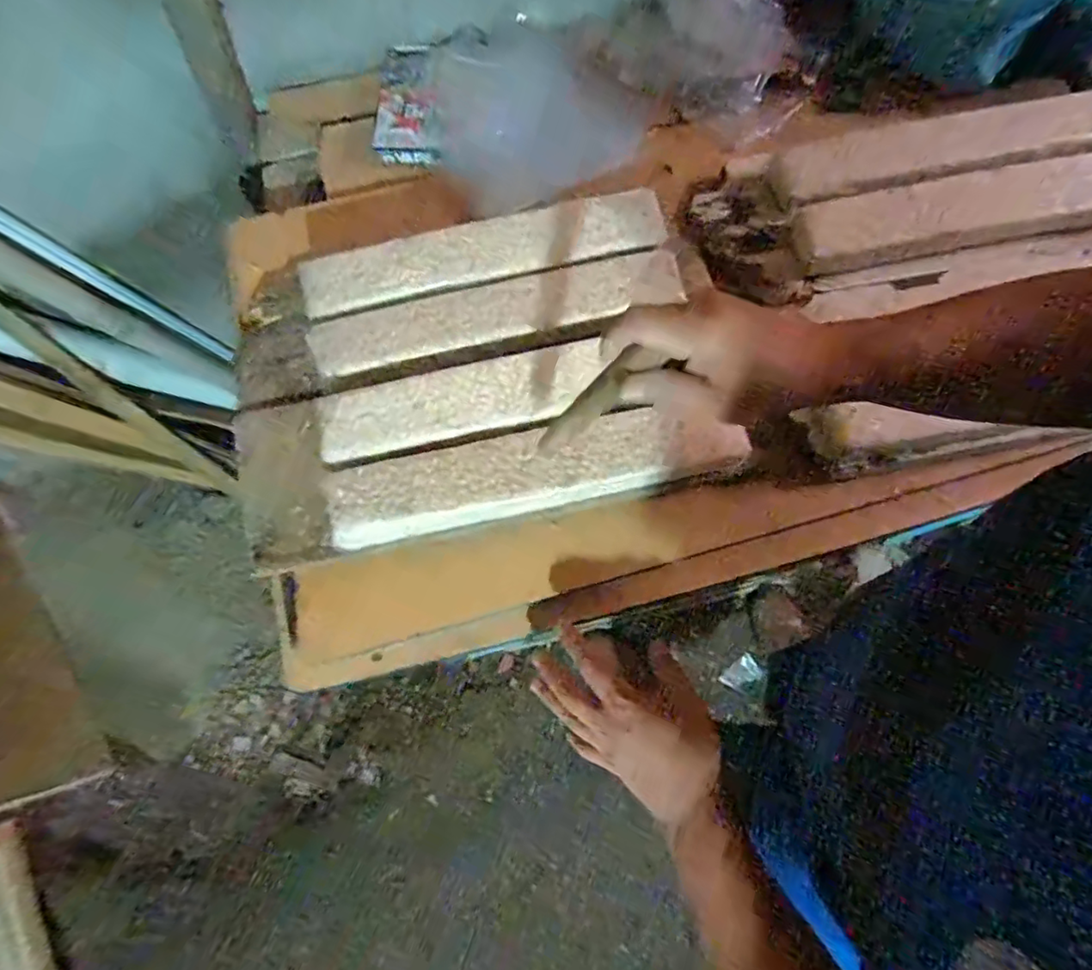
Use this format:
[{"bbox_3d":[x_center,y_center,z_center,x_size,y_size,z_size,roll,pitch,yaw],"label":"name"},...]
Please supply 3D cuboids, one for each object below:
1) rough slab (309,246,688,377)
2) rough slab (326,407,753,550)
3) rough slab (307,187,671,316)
[{"bbox_3d":[-0.044,-0.171,0.565,0.361,0.020,0.073,-15,76,-3],"label":"rough slab"},{"bbox_3d":[-0.008,-0.013,0.515,0.361,0.036,0.076,-10,75,-2],"label":"rough slab"},{"bbox_3d":[-0.060,-0.238,0.590,0.366,0.023,0.069,-14,76,-2],"label":"rough slab"}]

